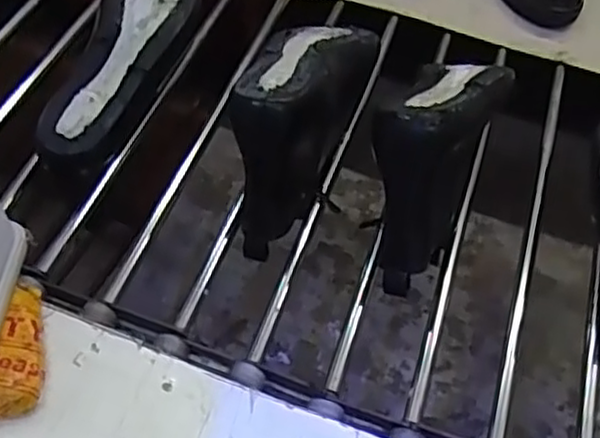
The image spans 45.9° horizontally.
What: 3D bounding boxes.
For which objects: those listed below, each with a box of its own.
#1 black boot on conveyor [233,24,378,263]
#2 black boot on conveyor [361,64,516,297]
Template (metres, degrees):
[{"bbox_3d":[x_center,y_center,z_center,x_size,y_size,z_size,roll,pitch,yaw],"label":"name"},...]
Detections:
[{"bbox_3d":[0.005,-0.095,0.591,0.087,0.110,0.241,14,53,5],"label":"black boot on conveyor"},{"bbox_3d":[0.100,-0.049,0.540,0.080,0.096,0.196,22,54,11],"label":"black boot on conveyor"}]

